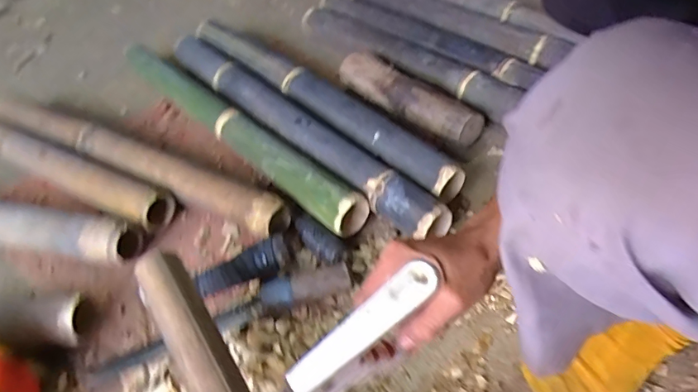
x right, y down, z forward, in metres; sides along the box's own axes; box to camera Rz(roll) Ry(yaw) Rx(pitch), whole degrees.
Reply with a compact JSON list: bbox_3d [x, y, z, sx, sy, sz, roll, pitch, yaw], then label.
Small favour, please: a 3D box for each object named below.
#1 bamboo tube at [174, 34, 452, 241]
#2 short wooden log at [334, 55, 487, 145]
[{"bbox_3d":[-0.110,-0.126,0.733,0.058,0.051,0.631,-38,53,-23],"label":"bamboo tube"},{"bbox_3d":[0.089,-0.163,0.757,0.258,0.060,0.057,32,60,31],"label":"short wooden log"}]

